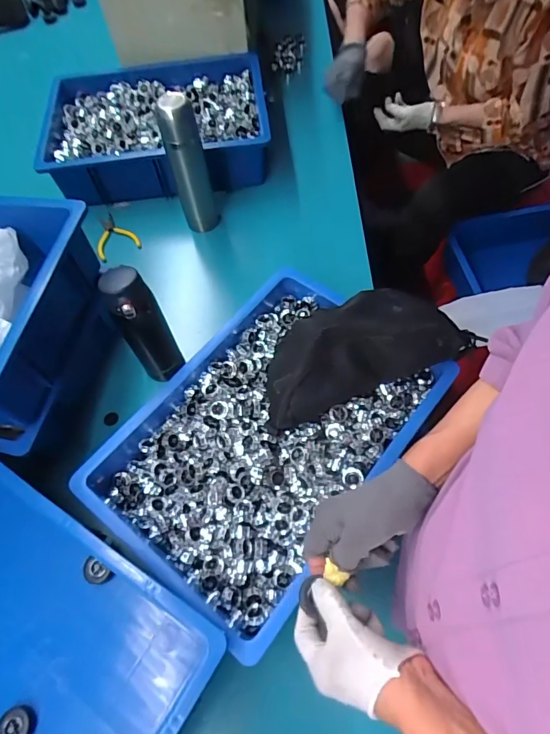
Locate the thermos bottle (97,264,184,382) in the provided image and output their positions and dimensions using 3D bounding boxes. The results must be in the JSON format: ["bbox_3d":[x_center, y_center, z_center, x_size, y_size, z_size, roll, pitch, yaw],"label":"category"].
[{"bbox_3d":[-0.188,-0.054,0.648,0.063,0.216,0.055,-30,64,-13],"label":"thermos bottle"}]

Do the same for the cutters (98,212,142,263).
[{"bbox_3d":[-0.323,-0.263,0.890,0.082,0.019,0.101,-27,64,-11],"label":"cutters"}]

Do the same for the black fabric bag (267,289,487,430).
[{"bbox_3d":[0.112,-0.031,0.608,0.290,0.116,0.121,-23,62,5],"label":"black fabric bag"}]

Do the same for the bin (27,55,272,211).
[{"bbox_3d":[-0.251,-0.515,0.950,0.465,0.120,0.318,-6,61,-1],"label":"bin"}]

